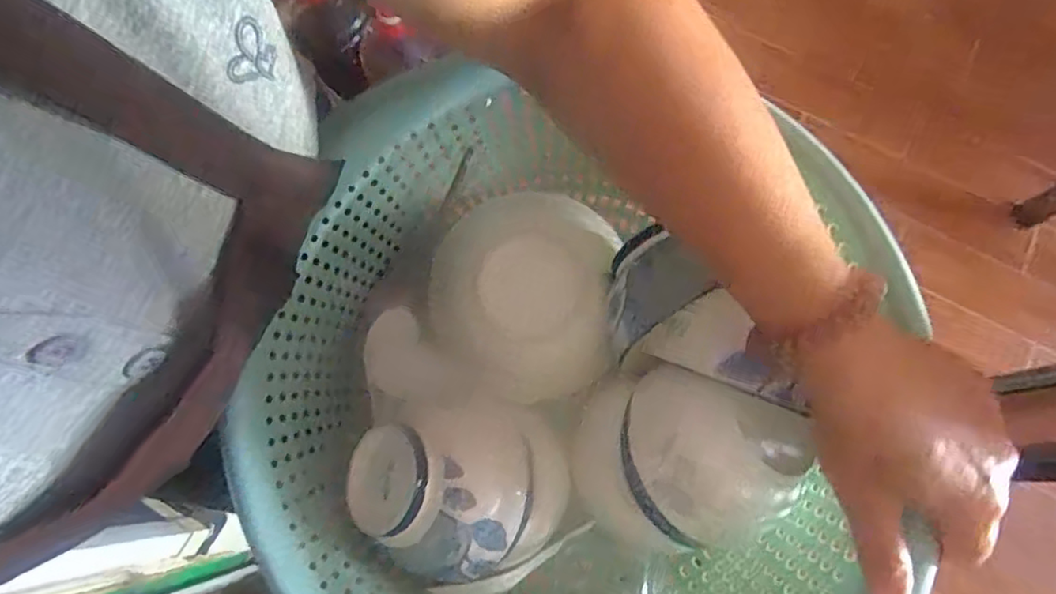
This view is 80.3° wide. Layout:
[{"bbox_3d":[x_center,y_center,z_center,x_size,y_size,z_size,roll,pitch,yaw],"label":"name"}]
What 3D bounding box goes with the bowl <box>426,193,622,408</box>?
[{"bbox_3d":[-0.003,-0.003,0.430,0.120,0.069,0.140,6,72,0],"label":"bowl"}]

